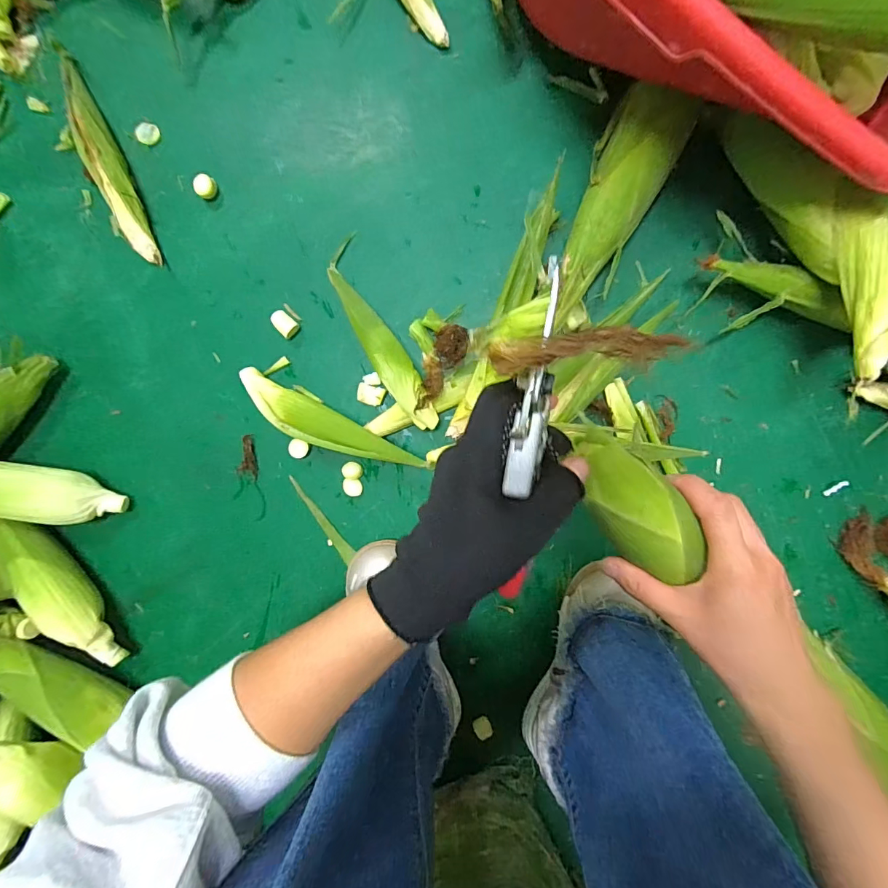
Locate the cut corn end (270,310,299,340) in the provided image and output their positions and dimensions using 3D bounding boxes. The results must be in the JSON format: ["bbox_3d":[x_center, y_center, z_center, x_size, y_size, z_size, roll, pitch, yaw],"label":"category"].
[{"bbox_3d":[-0.184,-0.138,0.509,0.033,0.020,0.021,40,96,1],"label":"cut corn end"}]

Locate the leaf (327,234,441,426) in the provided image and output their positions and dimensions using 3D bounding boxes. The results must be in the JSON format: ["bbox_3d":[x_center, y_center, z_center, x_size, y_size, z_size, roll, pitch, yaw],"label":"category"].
[{"bbox_3d":[-0.073,-0.121,0.484,0.042,0.052,0.232,-26,91,6],"label":"leaf"}]

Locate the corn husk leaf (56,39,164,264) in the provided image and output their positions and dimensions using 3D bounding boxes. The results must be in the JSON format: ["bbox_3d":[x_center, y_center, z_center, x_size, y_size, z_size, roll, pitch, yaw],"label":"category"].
[{"bbox_3d":[-0.397,-0.338,0.513,0.034,0.031,0.264,-25,91,6],"label":"corn husk leaf"}]

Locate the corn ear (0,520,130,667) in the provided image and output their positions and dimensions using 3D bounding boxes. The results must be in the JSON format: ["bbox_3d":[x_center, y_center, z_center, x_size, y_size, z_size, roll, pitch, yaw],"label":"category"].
[{"bbox_3d":[-0.464,0.171,0.538,0.061,0.061,0.229,-45,89,6],"label":"corn ear"}]

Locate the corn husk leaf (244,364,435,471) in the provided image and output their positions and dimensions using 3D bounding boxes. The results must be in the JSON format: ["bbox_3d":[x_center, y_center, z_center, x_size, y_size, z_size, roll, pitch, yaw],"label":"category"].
[{"bbox_3d":[-0.138,-0.022,0.502,0.212,0.042,0.050,27,95,3],"label":"corn husk leaf"}]

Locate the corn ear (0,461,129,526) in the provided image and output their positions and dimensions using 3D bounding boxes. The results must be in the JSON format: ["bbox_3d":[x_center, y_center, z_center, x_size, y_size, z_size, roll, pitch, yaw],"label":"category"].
[{"bbox_3d":[-0.513,0.049,0.502,0.264,0.047,0.065,11,95,-17],"label":"corn ear"}]

